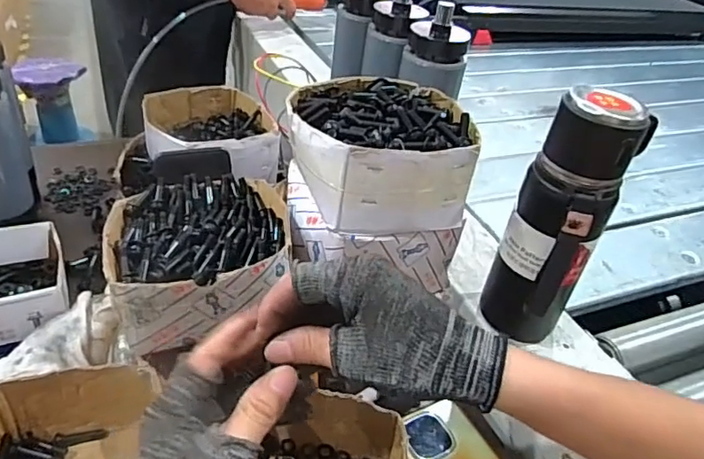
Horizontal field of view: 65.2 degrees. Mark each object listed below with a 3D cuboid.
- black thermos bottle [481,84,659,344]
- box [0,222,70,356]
[{"bbox_3d":[0.174,0.010,0.487,0.077,0.254,0.070,24,40,21],"label":"black thermos bottle"},{"bbox_3d":[-0.342,0.058,0.563,0.086,0.070,0.127,-11,41,-22],"label":"box"}]

